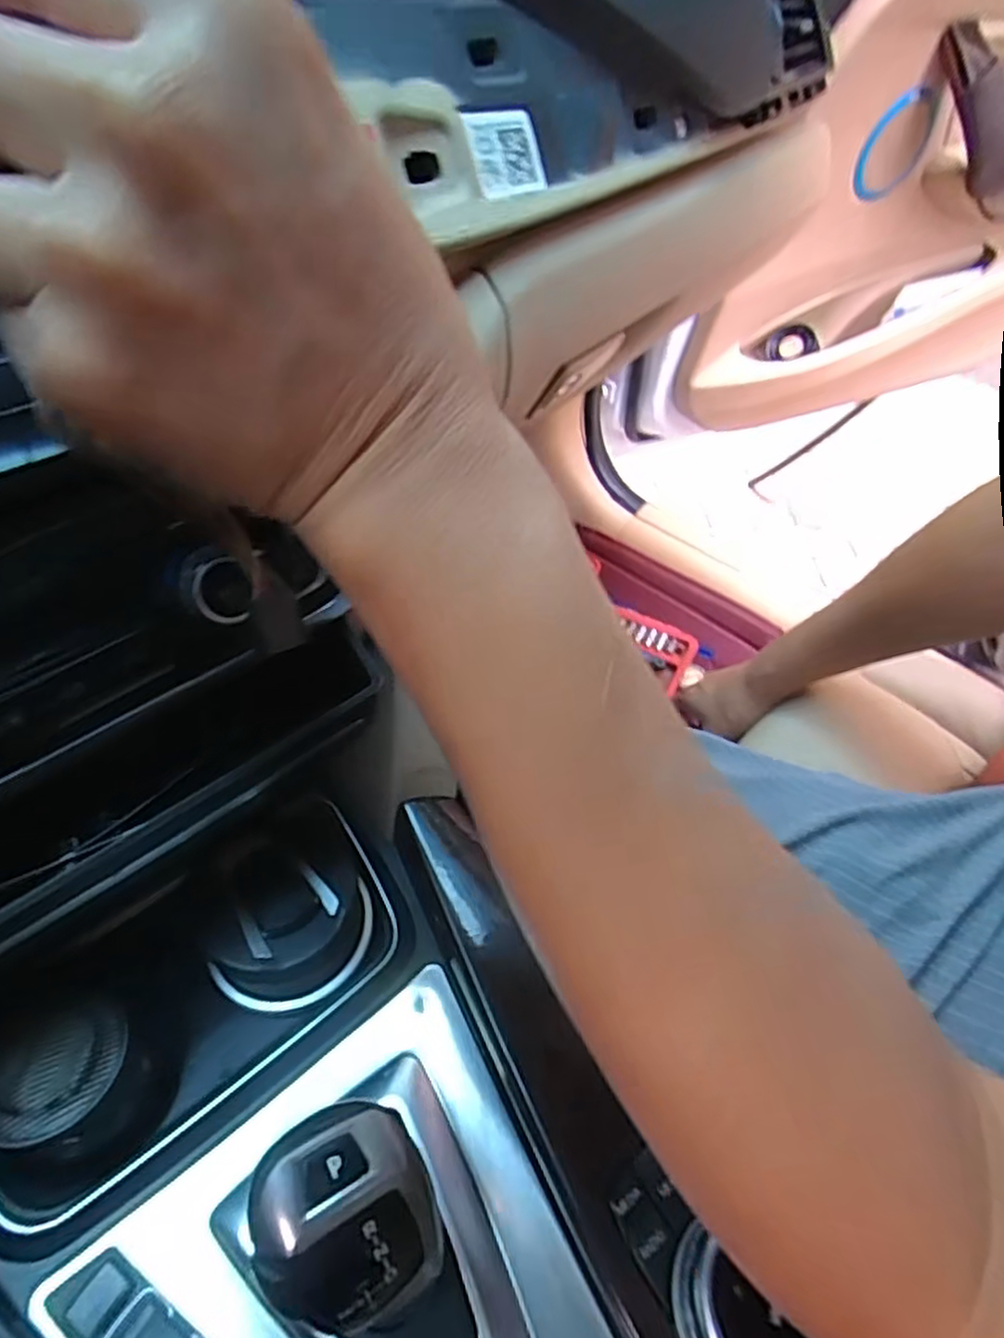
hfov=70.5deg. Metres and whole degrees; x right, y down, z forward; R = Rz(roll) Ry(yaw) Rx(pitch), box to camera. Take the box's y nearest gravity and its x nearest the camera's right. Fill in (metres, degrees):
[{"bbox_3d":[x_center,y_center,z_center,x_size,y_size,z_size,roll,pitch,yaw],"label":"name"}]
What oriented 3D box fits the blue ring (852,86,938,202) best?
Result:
[{"bbox_3d":[0.495,-0.655,0.891,0.142,0.118,0.017,-22,57,-35],"label":"blue ring"}]

